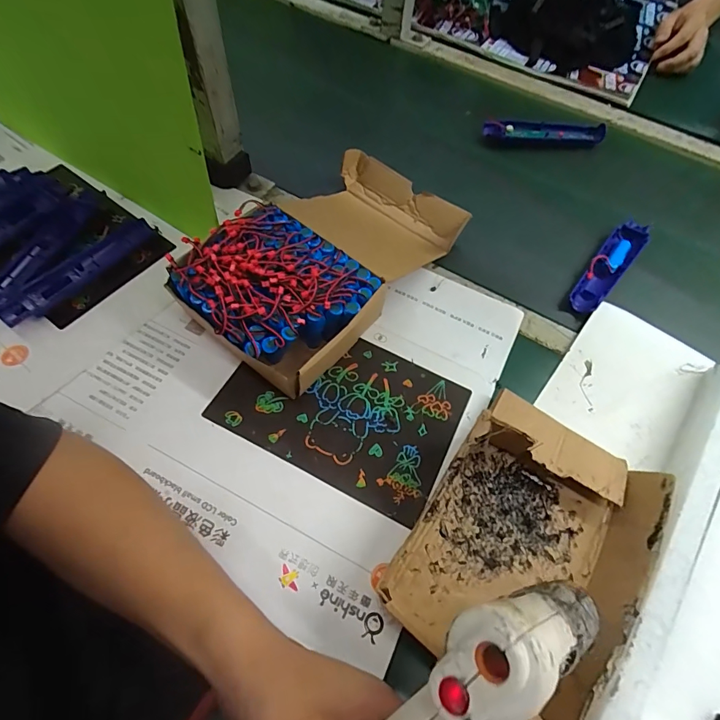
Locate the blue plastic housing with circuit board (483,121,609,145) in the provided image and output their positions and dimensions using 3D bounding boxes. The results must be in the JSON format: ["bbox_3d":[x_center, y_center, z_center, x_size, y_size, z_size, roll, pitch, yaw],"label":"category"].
[{"bbox_3d":[0.263,-0.323,0.596,0.170,0.020,0.031,2,63,-2],"label":"blue plastic housing with circuit board"}]

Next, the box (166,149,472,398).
[{"bbox_3d":[-0.029,-0.117,0.443,0.170,0.082,0.302,35,66,14],"label":"box"}]

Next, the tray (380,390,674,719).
[{"bbox_3d":[0.133,0.132,0.321,0.156,0.053,0.213,33,66,13],"label":"tray"}]

